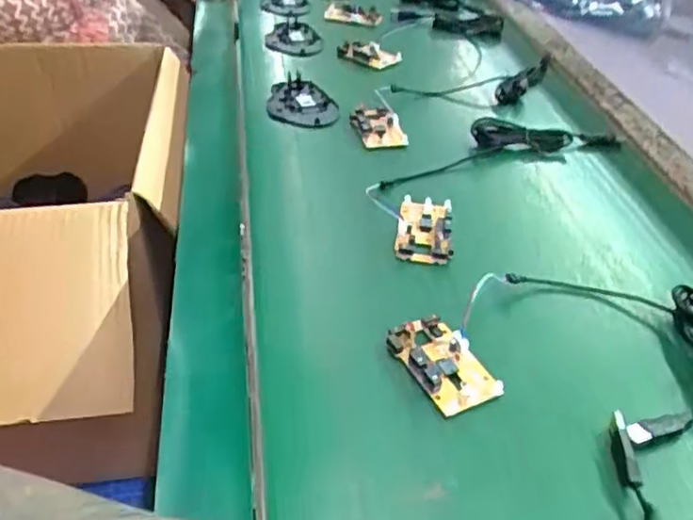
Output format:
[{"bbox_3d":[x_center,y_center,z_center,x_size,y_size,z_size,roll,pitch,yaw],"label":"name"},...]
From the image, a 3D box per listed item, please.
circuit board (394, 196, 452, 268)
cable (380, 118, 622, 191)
[{"bbox_3d":[0.065,-0.027,0.557,0.044,0.011,0.081,7,39,5],"label":"circuit board"},{"bbox_3d":[0.150,-0.118,0.677,0.281,0.016,0.065,-12,41,-21],"label":"cable"}]

